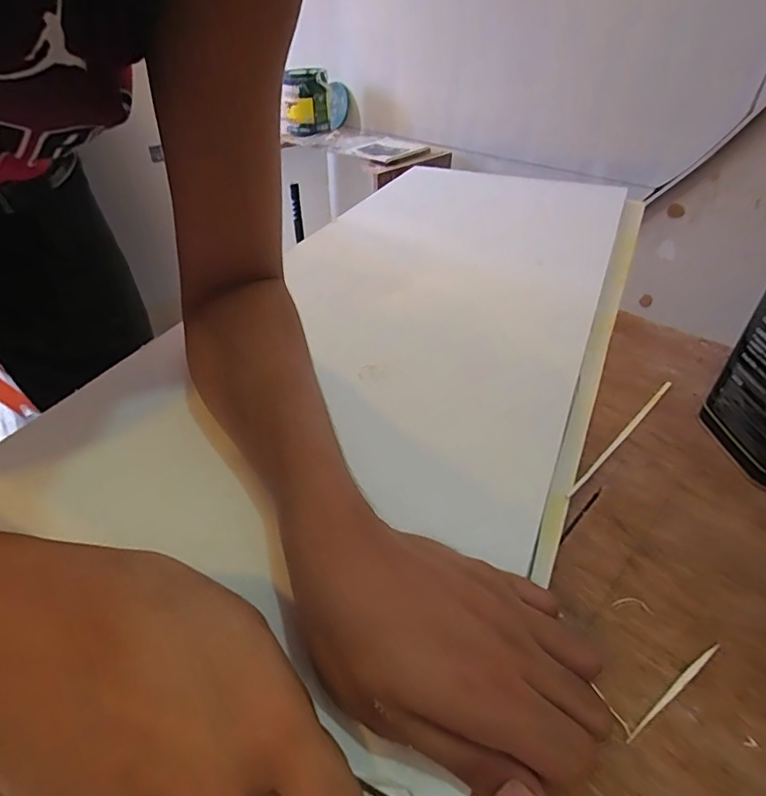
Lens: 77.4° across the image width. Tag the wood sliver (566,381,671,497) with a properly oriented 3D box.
[{"bbox_3d":[0.186,0.028,0.369,0.166,0.007,0.006,-33,49,-32],"label":"wood sliver"}]

